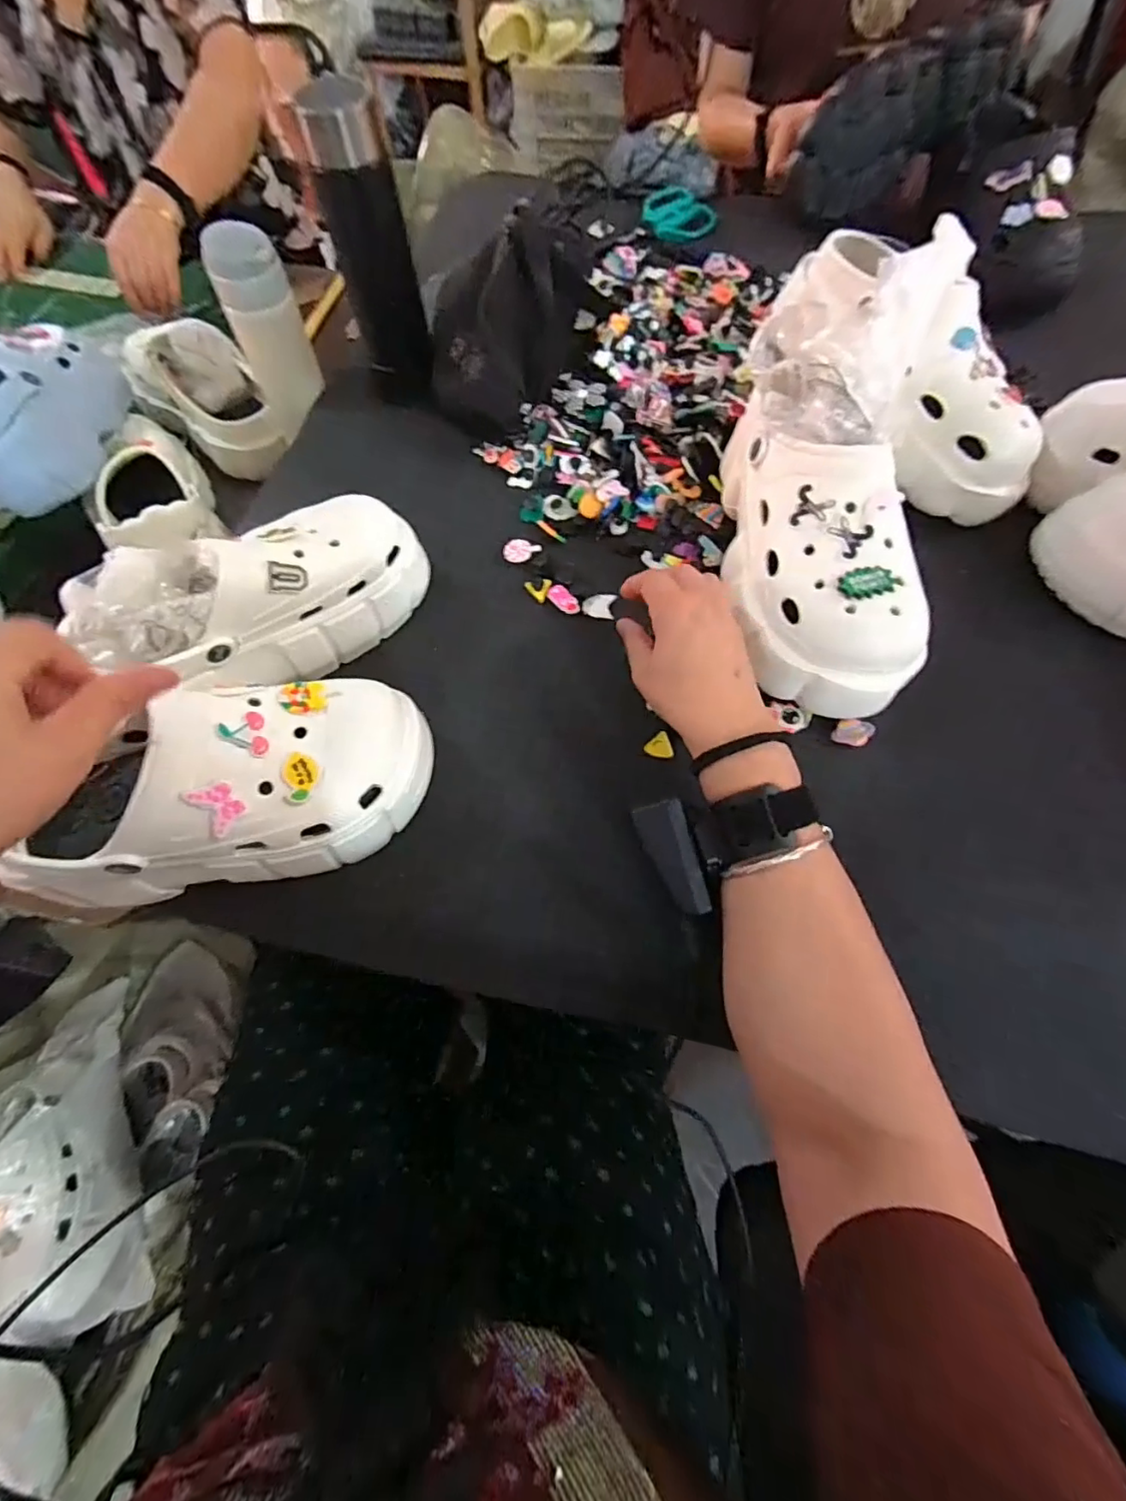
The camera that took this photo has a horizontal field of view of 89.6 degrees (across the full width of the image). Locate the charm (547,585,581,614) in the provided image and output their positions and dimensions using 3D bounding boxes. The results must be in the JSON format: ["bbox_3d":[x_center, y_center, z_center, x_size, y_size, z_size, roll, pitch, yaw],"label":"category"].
[{"bbox_3d":[0.001,-0.124,0.462,0.016,0.004,0.033,-36,69,-13],"label":"charm"}]

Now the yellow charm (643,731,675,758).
[{"bbox_3d":[0.070,-0.005,0.406,0.021,0.004,0.021,9,66,6],"label":"yellow charm"}]

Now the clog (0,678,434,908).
[{"bbox_3d":[-0.194,0.020,0.334,0.213,0.088,0.100,-11,66,-3],"label":"clog"}]

